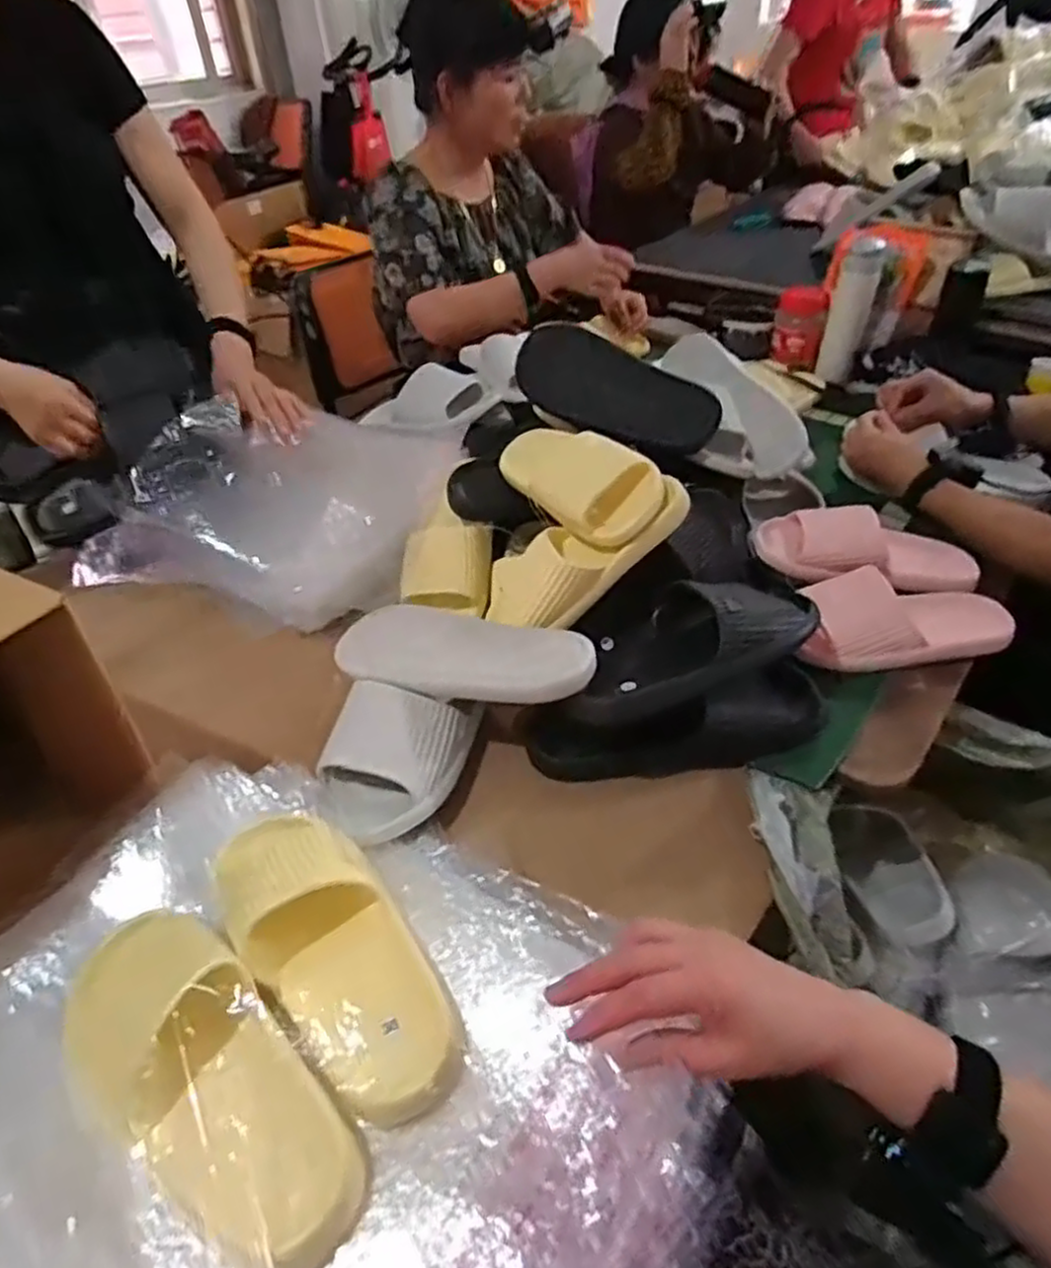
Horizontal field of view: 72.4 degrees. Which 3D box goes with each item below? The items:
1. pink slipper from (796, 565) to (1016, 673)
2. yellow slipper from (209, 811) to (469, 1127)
[{"bbox_3d":[0.406,-0.012,0.785,0.234,0.062,0.103,0,86,-8],"label":"pink slipper"},{"bbox_3d":[-0.132,0.200,0.481,0.094,0.058,0.230,-34,50,-30],"label":"yellow slipper"}]

